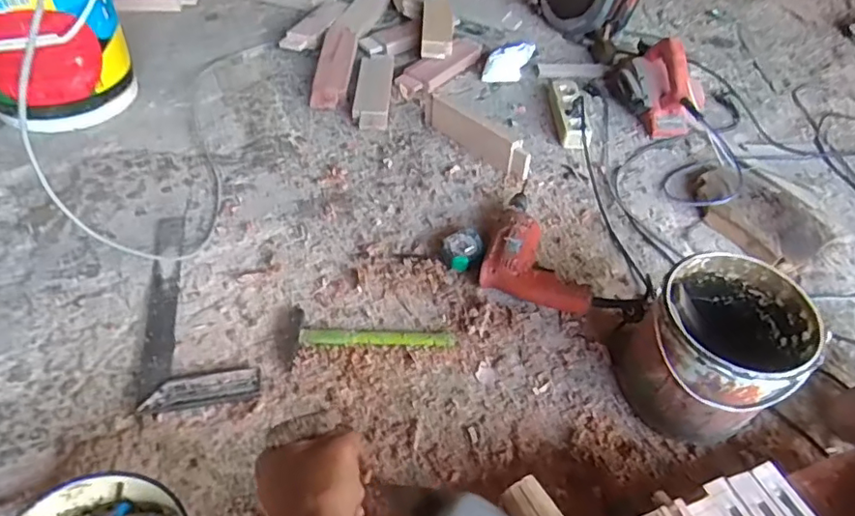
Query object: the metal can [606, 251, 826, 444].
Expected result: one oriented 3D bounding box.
[{"bbox_3d":[0.361,0.118,0.724,0.179,0.181,0.185,2,49,-3],"label":"metal can"}]

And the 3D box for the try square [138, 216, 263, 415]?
[{"bbox_3d":[-0.335,0.059,0.833,0.150,0.013,0.351,-8,50,-12],"label":"try square"}]

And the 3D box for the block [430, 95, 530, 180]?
[{"bbox_3d":[0.093,-0.239,1.081,0.248,0.074,0.032,37,56,25],"label":"block"}]

